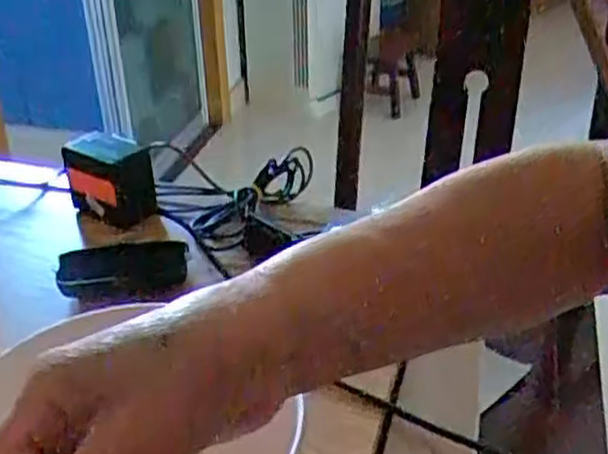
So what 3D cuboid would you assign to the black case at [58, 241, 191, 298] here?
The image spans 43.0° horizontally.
[{"bbox_3d":[-0.153,0.035,0.659,0.106,0.036,0.030,-7,31,-12],"label":"black case"}]

